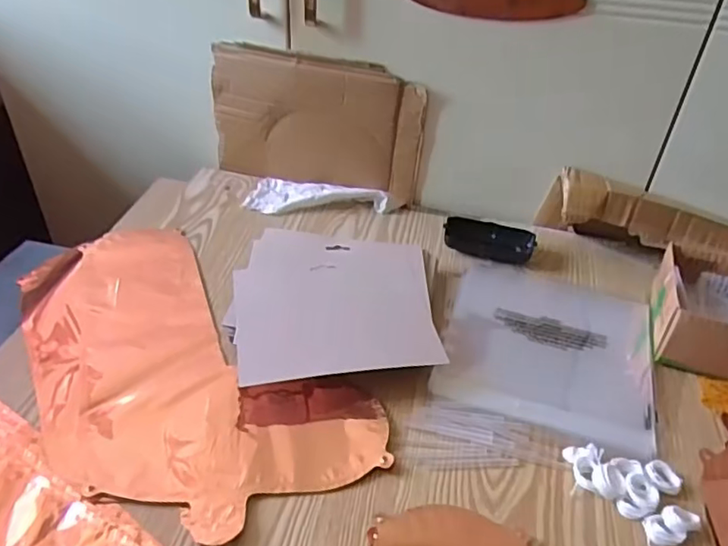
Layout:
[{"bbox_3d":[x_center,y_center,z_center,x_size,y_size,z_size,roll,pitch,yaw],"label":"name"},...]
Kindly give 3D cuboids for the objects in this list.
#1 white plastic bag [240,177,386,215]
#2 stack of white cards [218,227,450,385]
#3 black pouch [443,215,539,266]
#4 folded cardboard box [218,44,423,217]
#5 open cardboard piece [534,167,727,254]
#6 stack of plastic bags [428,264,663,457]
[{"bbox_3d":[-0.061,-0.104,0.793,0.182,0.024,0.075,9,38,6],"label":"white plastic bag"},{"bbox_3d":[-0.035,0.022,0.629,0.200,0.035,0.209,-4,39,-10],"label":"stack of white cards"},{"bbox_3d":[0.153,-0.039,0.727,0.107,0.027,0.044,9,38,6],"label":"black pouch"},{"bbox_3d":[-0.064,-0.191,0.779,0.277,0.176,0.022,13,39,10],"label":"folded cardboard box"},{"bbox_3d":[0.349,-0.062,0.725,0.251,0.080,0.069,11,39,8],"label":"open cardboard piece"},{"bbox_3d":[0.188,0.070,0.605,0.205,0.008,0.228,15,39,14],"label":"stack of plastic bags"}]

